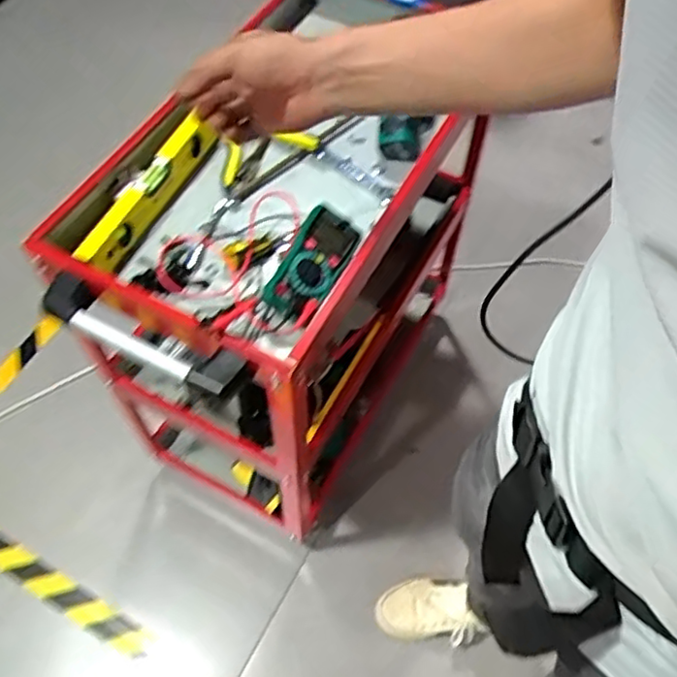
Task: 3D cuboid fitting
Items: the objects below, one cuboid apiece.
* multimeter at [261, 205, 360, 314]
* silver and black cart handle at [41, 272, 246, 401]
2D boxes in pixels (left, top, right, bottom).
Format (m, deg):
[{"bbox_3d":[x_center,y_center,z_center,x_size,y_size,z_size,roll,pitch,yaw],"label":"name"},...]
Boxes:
[{"bbox_3d":[-0.033,-0.087,0.757,0.069,0.036,0.136,32,71,-13],"label":"multimeter"},{"bbox_3d":[-0.222,-0.006,0.714,0.253,0.034,0.053,26,62,14],"label":"silver and black cart handle"}]

